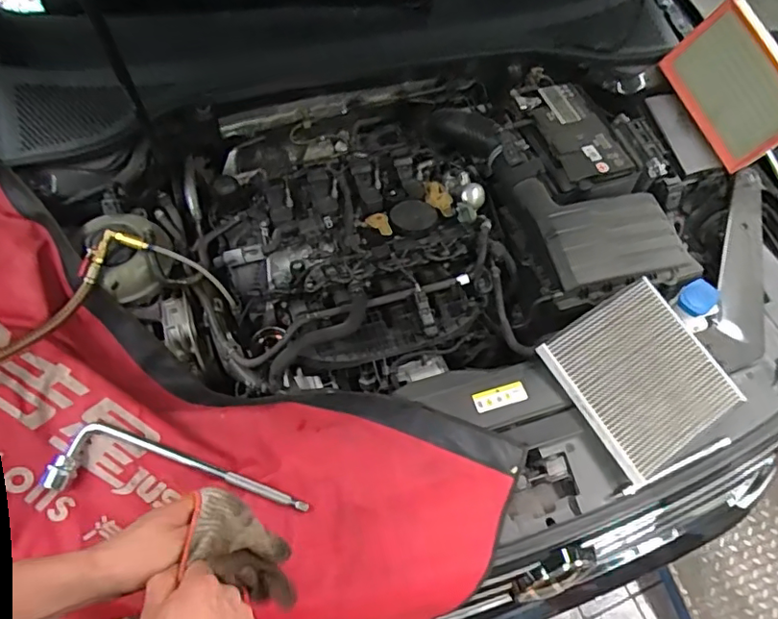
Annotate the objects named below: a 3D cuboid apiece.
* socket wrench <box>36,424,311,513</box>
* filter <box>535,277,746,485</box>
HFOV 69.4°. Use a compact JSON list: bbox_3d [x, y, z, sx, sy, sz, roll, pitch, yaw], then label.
[{"bbox_3d":[-0.283,0.232,0.778,0.340,0.025,0.090,13,54,-7],"label":"socket wrench"},{"bbox_3d":[0.417,0.113,0.930,0.254,0.027,0.263,-30,78,-14],"label":"filter"}]

